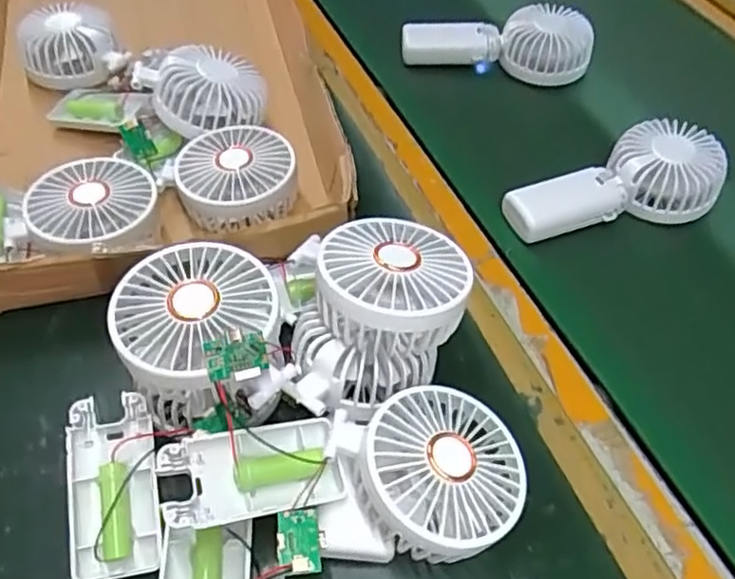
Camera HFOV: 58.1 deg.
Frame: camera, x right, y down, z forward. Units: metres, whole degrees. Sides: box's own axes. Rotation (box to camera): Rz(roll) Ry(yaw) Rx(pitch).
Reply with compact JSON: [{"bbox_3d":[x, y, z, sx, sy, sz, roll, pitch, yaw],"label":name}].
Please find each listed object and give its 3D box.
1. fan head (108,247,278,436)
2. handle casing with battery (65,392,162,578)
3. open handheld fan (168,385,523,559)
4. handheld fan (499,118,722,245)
[{"bbox_3d":[-0.090,0.023,0.365,0.087,0.051,0.089,2,51,-3],"label":"fan head"},{"bbox_3d":[-0.136,0.106,0.356,0.046,0.016,0.092,-7,71,-8],"label":"handle casing with battery"},{"bbox_3d":[-0.008,0.108,0.348,0.177,0.060,0.084,-10,53,-11],"label":"open handheld fan"},{"bbox_3d":[0.194,-0.083,0.518,0.173,0.038,0.081,-18,55,-17],"label":"handheld fan"}]

